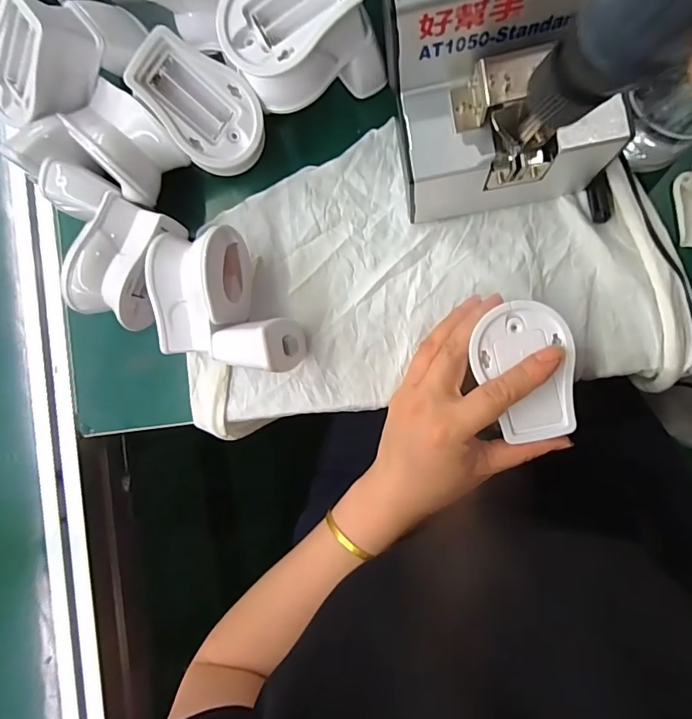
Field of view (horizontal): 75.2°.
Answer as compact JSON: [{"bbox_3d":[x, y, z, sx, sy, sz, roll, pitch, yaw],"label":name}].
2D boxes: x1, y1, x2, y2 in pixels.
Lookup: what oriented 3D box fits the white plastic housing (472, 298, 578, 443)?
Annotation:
[{"bbox_3d":[0.113,0.007,0.287,0.060,0.010,0.085,-3,88,9],"label":"white plastic housing"}]

